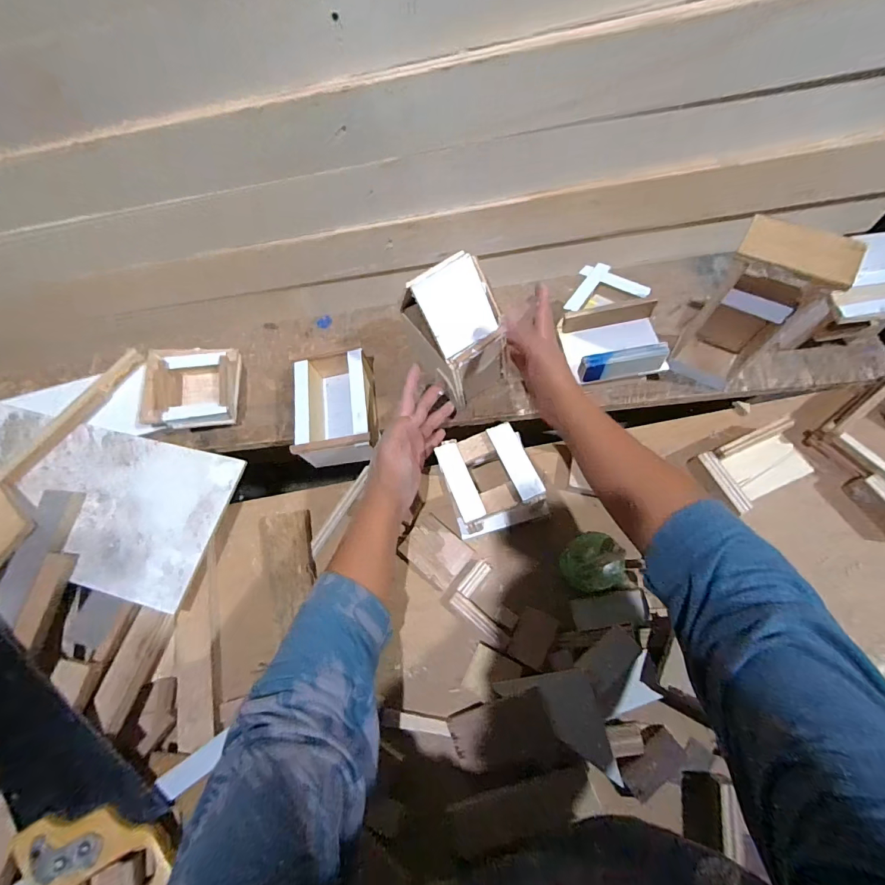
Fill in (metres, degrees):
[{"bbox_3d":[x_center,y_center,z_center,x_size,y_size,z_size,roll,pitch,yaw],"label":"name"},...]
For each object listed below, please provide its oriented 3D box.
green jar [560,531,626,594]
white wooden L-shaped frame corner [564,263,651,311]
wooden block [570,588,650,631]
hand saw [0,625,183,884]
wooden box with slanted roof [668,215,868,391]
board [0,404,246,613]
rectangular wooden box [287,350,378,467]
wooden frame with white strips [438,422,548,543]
[{"bbox_3d":[0.165,0.134,0.456,0.060,0.034,0.061,-3,68,8],"label":"green jar"},{"bbox_3d":[0.197,-0.196,0.512,0.098,0.005,0.061,-10,68,5],"label":"white wooden L-shaped frame corner"},{"bbox_3d":[0.177,0.177,0.437,0.074,0.016,0.032,-8,66,0],"label":"wooden block"},{"bbox_3d":[-0.419,0.308,0.413,0.379,0.035,0.107,37,73,17],"label":"hand saw"},{"bbox_3d":[0.323,-0.130,0.442,0.090,0.188,0.065,37,79,20],"label":"wooden box with slanted roof"},{"bbox_3d":[-0.599,0.042,0.557,0.651,0.019,0.187,12,68,8],"label":"board"},{"bbox_3d":[-0.139,-0.050,0.547,0.097,0.060,0.157,-8,67,3],"label":"rectangular wooden box"},{"bbox_3d":[0.058,0.045,0.479,0.108,0.083,0.101,-18,67,-1],"label":"wooden frame with white strips"}]

